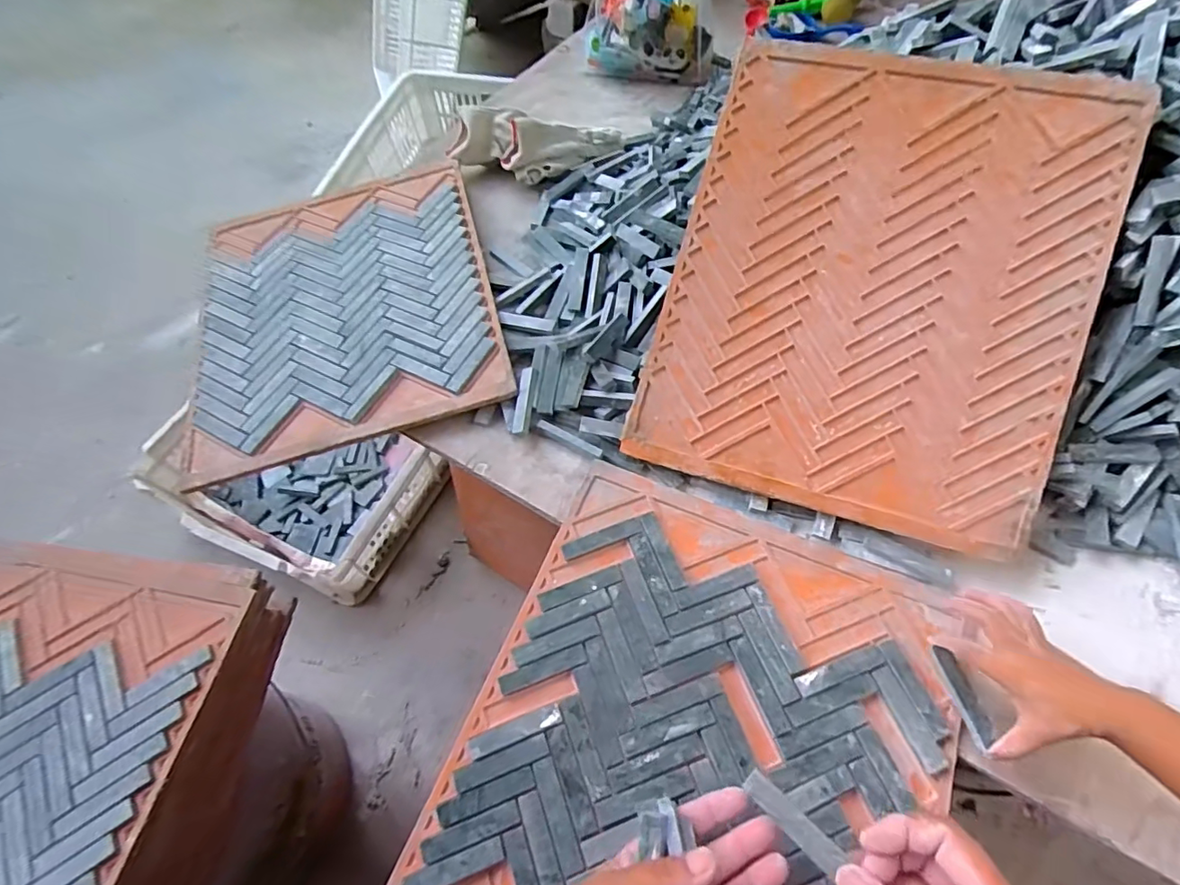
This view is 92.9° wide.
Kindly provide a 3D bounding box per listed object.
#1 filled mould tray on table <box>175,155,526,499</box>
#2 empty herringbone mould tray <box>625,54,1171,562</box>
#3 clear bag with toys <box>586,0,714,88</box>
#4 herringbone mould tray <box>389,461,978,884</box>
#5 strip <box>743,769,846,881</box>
[{"bbox_3d":[-0.253,-0.157,0.590,0.296,0.029,0.371,-12,64,-11],"label":"filled mould tray on table"},{"bbox_3d":[0.221,-0.124,0.448,0.305,0.009,0.356,16,91,13],"label":"empty herringbone mould tray"},{"bbox_3d":[0.076,-0.576,0.713,0.163,0.211,0.069,5,60,5],"label":"clear bag with toys"},{"bbox_3d":[0.068,0.219,0.376,0.301,0.021,0.370,20,63,13],"label":"herringbone mould tray"},{"bbox_3d":[0.106,0.198,0.294,0.012,0.006,0.054,-42,58,-19],"label":"strip"}]

